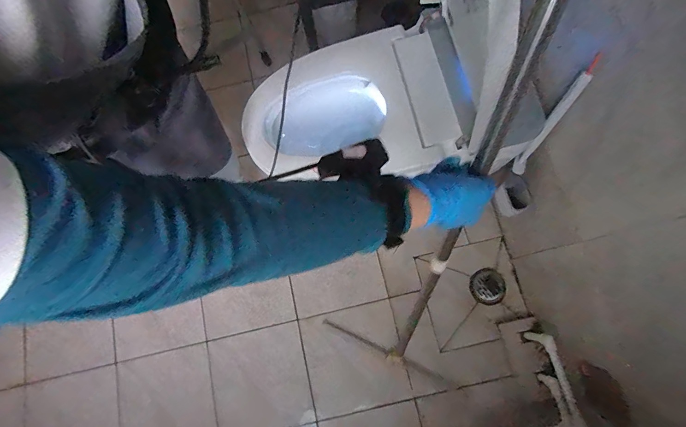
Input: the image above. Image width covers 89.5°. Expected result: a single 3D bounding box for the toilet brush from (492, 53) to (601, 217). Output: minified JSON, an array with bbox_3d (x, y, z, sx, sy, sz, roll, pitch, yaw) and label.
[{"bbox_3d":[0.450,-0.132,0.835,0.102,0.547,0.105,2,55,2],"label":"toilet brush"}]

